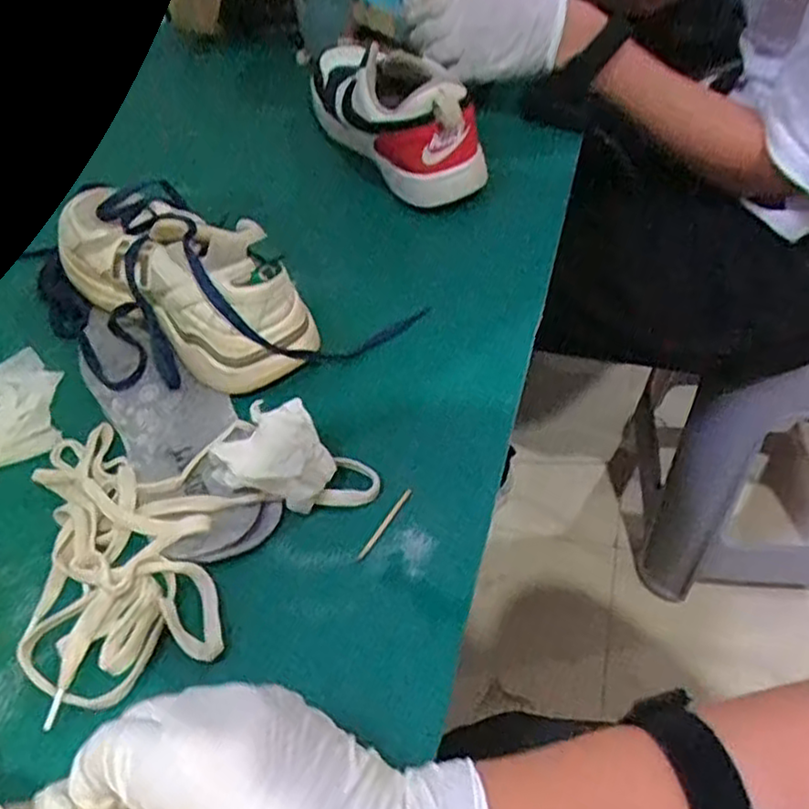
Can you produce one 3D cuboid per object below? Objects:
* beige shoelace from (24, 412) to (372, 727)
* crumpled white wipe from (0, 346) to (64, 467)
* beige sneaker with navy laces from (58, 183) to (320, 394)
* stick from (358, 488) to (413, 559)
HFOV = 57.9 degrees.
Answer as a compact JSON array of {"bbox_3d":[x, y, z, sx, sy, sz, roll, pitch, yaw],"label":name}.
[{"bbox_3d":[-0.117,0.054,0.405,0.188,0.022,0.170,-21,47,-14],"label":"beige shoelace"},{"bbox_3d":[-0.266,0.000,0.482,0.076,0.006,0.106,-15,46,-9],"label":"crumpled white wipe"},{"bbox_3d":[-0.155,-0.095,0.494,0.210,0.096,0.074,29,55,30],"label":"beige sneaker with navy laces"},{"bbox_3d":[-0.010,0.064,0.398,0.005,0.005,0.049,23,52,25],"label":"stick"}]

